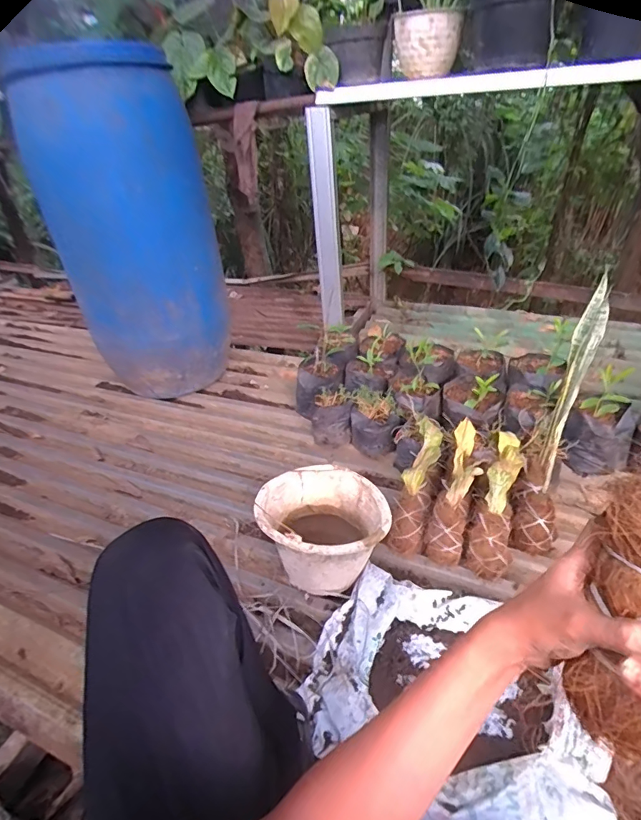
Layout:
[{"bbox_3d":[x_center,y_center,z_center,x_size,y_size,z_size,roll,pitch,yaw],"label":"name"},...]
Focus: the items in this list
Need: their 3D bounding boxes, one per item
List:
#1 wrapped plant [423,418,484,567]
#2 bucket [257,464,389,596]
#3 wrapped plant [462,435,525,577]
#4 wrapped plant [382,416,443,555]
[{"bbox_3d":[0.291,0.158,0.947,0.081,0.077,0.324,11,63,22],"label":"wrapped plant"},{"bbox_3d":[0.007,0.244,0.898,0.223,0.190,0.233,-3,38,2],"label":"bucket"},{"bbox_3d":[0.372,0.174,0.921,0.080,0.087,0.333,13,63,25],"label":"wrapped plant"},{"bbox_3d":[0.220,0.154,0.986,0.072,0.095,0.323,11,67,23],"label":"wrapped plant"}]

